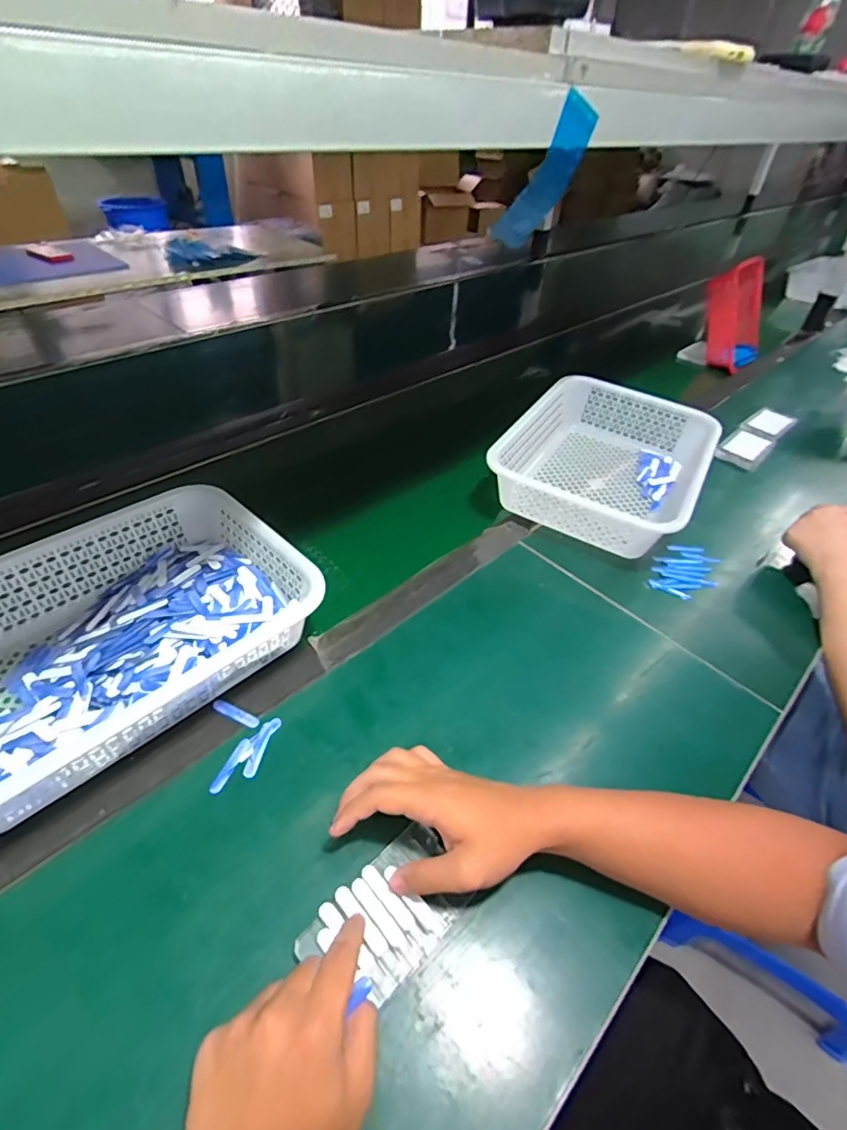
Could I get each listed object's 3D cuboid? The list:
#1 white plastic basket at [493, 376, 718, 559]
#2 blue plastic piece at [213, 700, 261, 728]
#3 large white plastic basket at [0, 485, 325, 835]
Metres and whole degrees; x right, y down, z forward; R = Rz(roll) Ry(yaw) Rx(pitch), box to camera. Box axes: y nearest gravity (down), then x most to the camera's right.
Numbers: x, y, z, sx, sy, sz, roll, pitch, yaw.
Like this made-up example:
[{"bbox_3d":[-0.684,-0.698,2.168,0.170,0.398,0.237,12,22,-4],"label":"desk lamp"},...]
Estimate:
[{"bbox_3d":[0.276,-0.158,0.780,0.255,0.088,0.342,23,46,20],"label":"white plastic basket"},{"bbox_3d":[-0.177,0.139,0.485,0.052,0.004,0.011,21,45,18],"label":"blue plastic piece"},{"bbox_3d":[-0.309,0.064,0.507,0.357,0.080,0.256,-31,53,-33],"label":"large white plastic basket"}]

